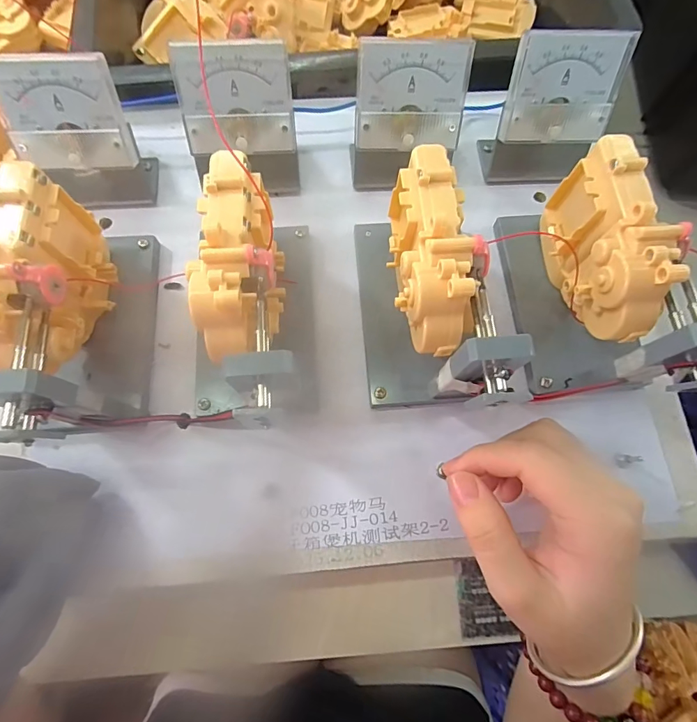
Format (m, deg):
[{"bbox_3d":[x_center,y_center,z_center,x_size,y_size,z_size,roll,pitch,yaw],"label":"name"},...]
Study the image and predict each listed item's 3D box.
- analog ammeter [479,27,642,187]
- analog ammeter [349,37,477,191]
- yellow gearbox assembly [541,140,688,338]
[{"bbox_3d":[0.129,-0.152,0.261,0.066,0.076,0.043,0,73,-2],"label":"analog ammeter"},{"bbox_3d":[0.037,-0.149,0.259,0.065,0.075,0.040,1,73,-1],"label":"analog ammeter"},{"bbox_3d":[0.135,-0.055,0.227,0.034,0.084,0.095,5,73,-1],"label":"yellow gearbox assembly"}]

